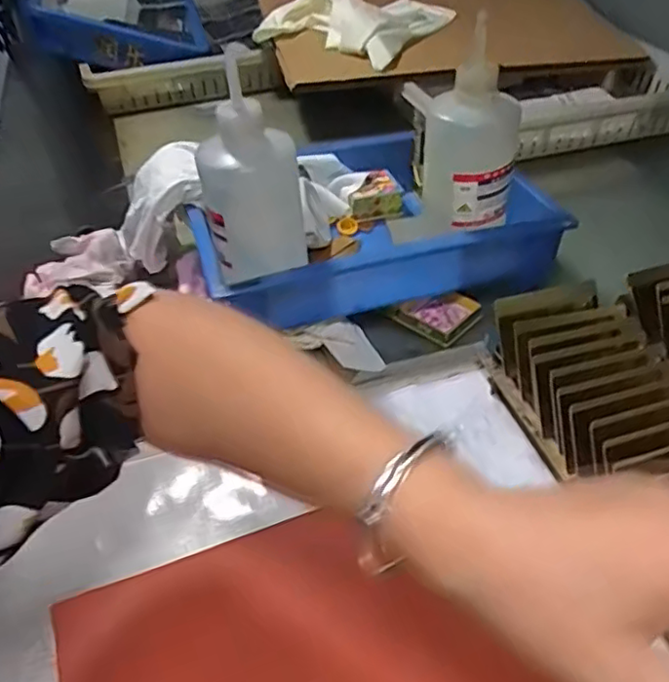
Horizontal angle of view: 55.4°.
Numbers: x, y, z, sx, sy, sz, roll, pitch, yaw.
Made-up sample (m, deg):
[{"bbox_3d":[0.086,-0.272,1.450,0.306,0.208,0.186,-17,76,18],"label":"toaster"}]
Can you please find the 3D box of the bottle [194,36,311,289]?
[{"bbox_3d":[-0.059,-0.108,0.453,0.071,0.149,0.058,-7,42,-6],"label":"bottle"}]

